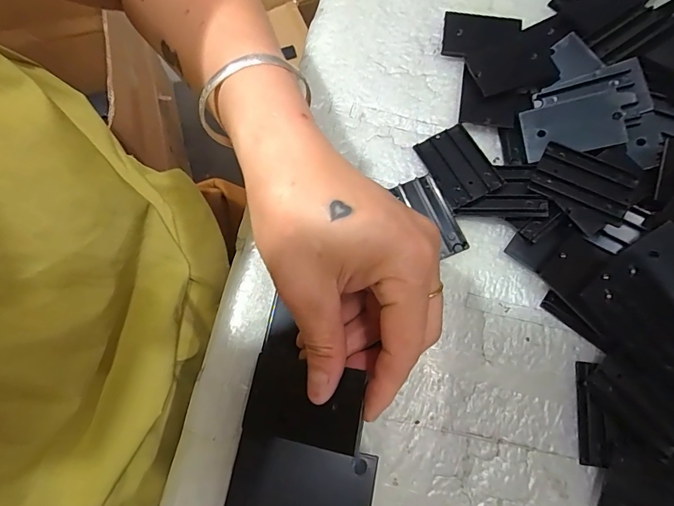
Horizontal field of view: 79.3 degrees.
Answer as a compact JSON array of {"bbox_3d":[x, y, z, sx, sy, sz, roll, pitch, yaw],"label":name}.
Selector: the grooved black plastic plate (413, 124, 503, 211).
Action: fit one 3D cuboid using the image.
[{"bbox_3d":[0.077,-0.057,0.262,0.035,0.004,0.055,-28,64,8],"label":"grooved black plastic plate"}]

